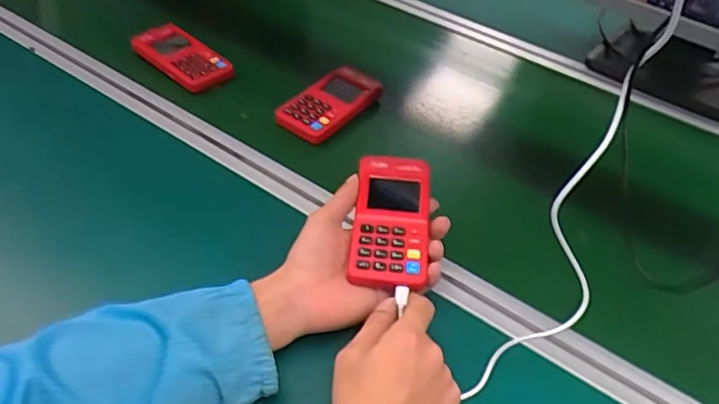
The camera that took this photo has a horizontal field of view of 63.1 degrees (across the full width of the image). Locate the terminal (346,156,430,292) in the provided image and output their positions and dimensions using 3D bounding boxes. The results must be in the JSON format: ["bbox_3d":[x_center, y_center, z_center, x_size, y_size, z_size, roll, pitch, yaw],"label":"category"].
[{"bbox_3d":[0.029,0.016,0.540,0.067,0.019,0.130,6,57,2],"label":"terminal"}]

